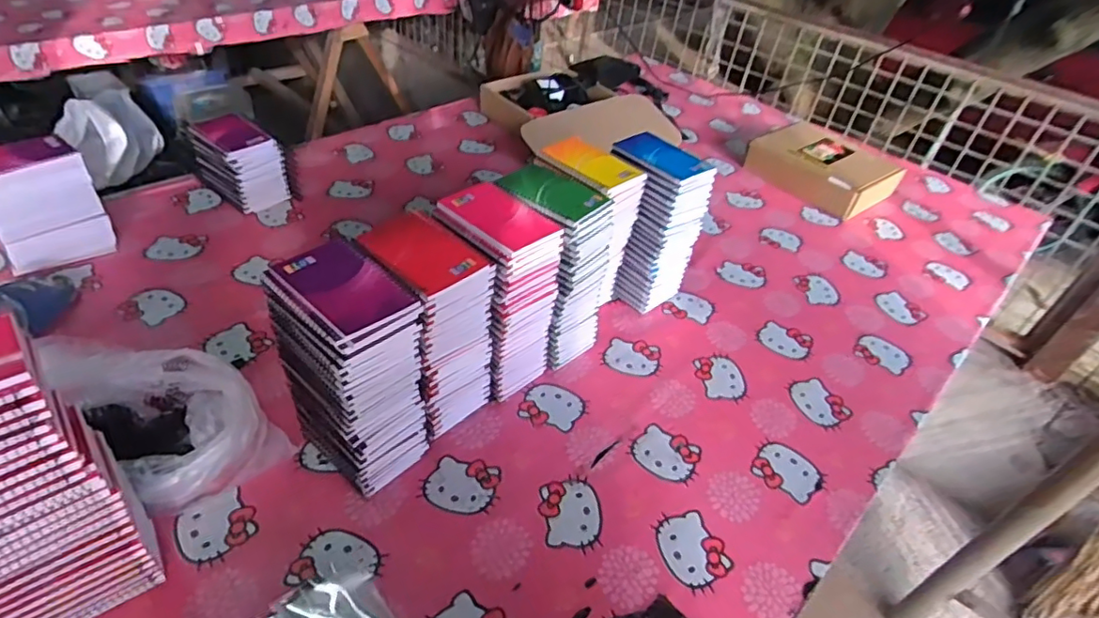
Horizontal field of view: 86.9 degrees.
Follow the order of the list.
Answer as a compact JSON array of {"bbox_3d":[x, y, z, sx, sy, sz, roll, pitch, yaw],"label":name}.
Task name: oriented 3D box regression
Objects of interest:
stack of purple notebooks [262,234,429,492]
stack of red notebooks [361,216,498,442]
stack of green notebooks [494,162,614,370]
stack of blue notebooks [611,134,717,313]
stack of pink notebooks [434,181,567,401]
[{"bbox_3d":[-0.211,0.072,0.635,0.130,0.256,0.100,32,47,26],"label":"stack of purple notebooks"},{"bbox_3d":[-0.144,0.027,0.686,0.128,0.246,0.096,34,48,28],"label":"stack of red notebooks"},{"bbox_3d":[0.002,-0.056,0.799,0.111,0.251,0.138,-30,52,-34],"label":"stack of green notebooks"},{"bbox_3d":[0.148,-0.123,0.892,0.090,0.252,0.134,-27,51,-32],"label":"stack of blue notebooks"},{"bbox_3d":[-0.069,-0.011,0.738,0.127,0.249,0.102,35,48,29],"label":"stack of pink notebooks"}]

